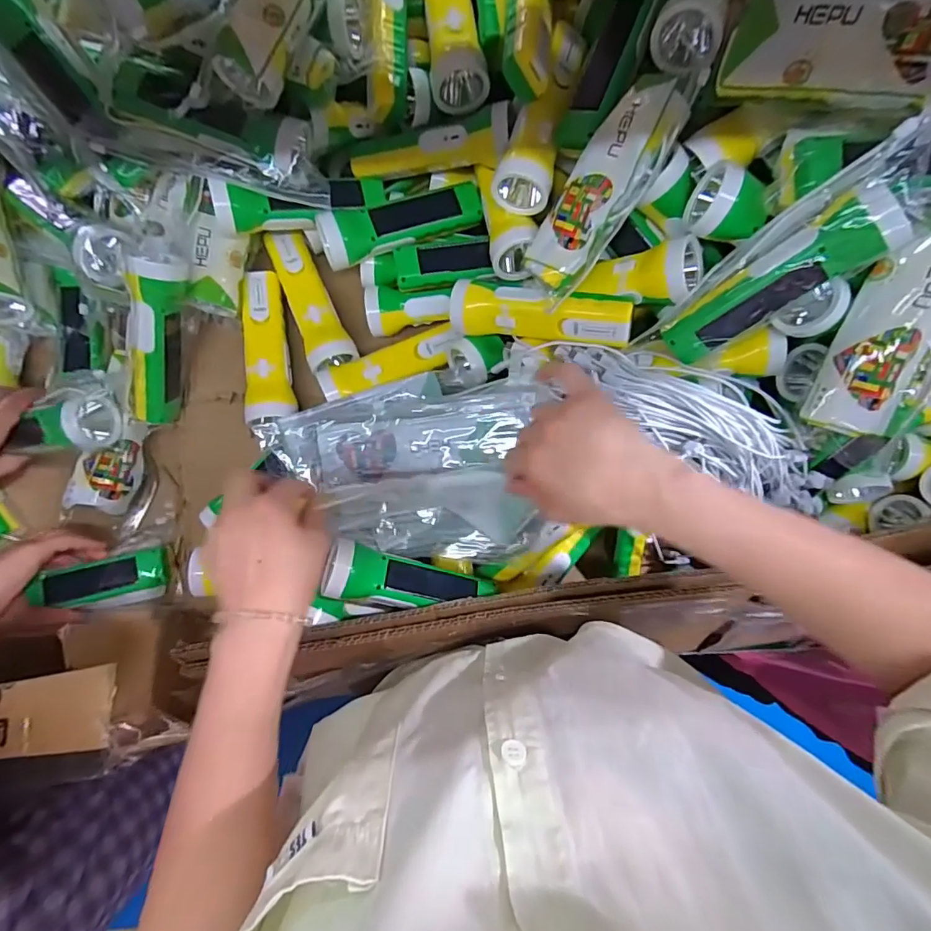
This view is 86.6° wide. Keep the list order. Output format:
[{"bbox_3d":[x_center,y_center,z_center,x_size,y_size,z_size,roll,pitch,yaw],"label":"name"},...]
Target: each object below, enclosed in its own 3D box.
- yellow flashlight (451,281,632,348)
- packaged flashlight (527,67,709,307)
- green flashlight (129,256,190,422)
[{"bbox_3d":[0.067,-0.140,0.459,0.168,0.043,0.044,12,86,18],"label":"yellow flashlight"},{"bbox_3d":[0.117,-0.235,0.413,0.064,0.046,0.191,36,112,1],"label":"packaged flashlight"},{"bbox_3d":[-0.309,-0.125,0.496,0.044,0.048,0.157,19,117,-1],"label":"green flashlight"}]

